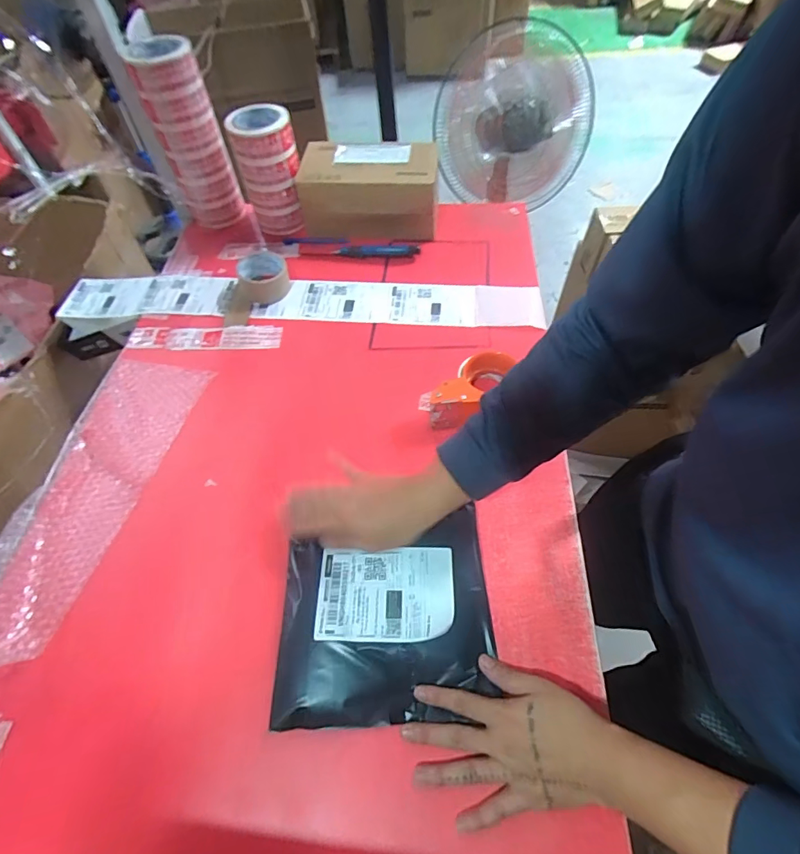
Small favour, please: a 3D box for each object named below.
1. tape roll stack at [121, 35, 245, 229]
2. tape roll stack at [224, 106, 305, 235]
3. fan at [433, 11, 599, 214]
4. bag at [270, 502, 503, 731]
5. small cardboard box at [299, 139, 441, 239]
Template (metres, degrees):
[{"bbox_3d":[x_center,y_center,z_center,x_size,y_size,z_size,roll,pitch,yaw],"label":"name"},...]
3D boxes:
[{"bbox_3d":[-0.374,-0.508,0.825,0.108,0.298,0.089,-20,58,-9],"label":"tape roll stack"},{"bbox_3d":[-0.240,-0.476,0.857,0.106,0.201,0.094,-16,57,-6],"label":"tape roll stack"},{"bbox_3d":[0.320,-0.846,1.286,0.415,0.389,0.165,-14,57,-6],"label":"fan"},{"bbox_3d":[-0.015,0.204,0.499,0.228,0.032,0.203,-5,56,1],"label":"bag"},{"bbox_3d":[-0.055,-0.458,0.879,0.252,0.125,0.140,0,57,4],"label":"small cardboard box"}]

